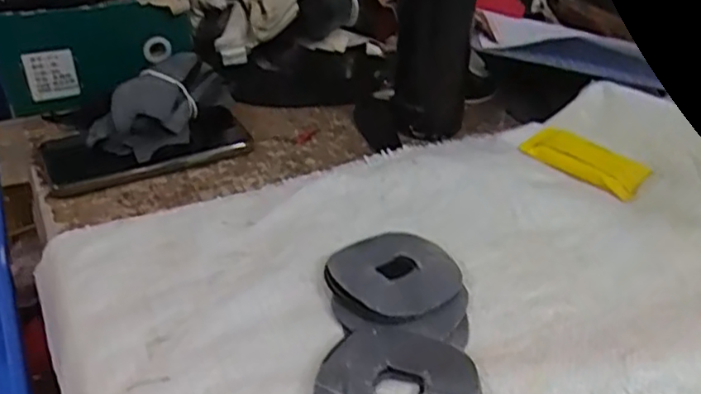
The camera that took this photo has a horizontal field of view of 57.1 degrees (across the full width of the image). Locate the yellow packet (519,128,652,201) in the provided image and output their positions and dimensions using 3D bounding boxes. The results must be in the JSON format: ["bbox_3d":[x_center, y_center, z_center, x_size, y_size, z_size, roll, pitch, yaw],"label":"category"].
[{"bbox_3d":[0.199,-0.035,0.544,0.046,0.015,0.098,-28,45,-34],"label":"yellow packet"}]

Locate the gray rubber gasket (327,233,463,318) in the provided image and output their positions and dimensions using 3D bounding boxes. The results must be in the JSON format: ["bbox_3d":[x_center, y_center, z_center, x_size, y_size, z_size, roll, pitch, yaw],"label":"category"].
[{"bbox_3d":[0.031,0.049,0.422,0.077,0.009,0.074,-26,43,-32],"label":"gray rubber gasket"}]

